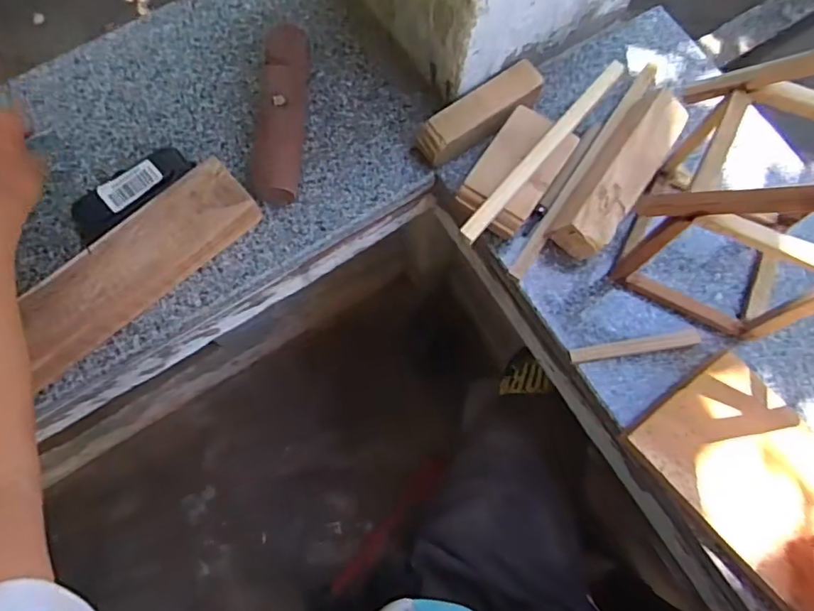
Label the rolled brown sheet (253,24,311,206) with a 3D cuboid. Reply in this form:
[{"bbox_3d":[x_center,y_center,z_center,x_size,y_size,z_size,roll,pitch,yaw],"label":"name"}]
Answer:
[{"bbox_3d":[-0.110,-0.168,0.487,0.038,0.045,0.163,5,75,0],"label":"rolled brown sheet"}]

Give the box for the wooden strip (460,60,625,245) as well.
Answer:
[{"bbox_3d":[0.114,-0.130,0.450,0.017,0.016,0.207,41,78,9],"label":"wooden strip"}]

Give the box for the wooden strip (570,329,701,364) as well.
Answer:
[{"bbox_3d":[0.190,0.035,0.458,0.107,0.010,0.012,-9,76,-3],"label":"wooden strip"}]

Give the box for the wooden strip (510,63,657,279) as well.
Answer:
[{"bbox_3d":[0.164,-0.129,0.493,0.015,0.028,0.254,35,77,8],"label":"wooden strip"}]

